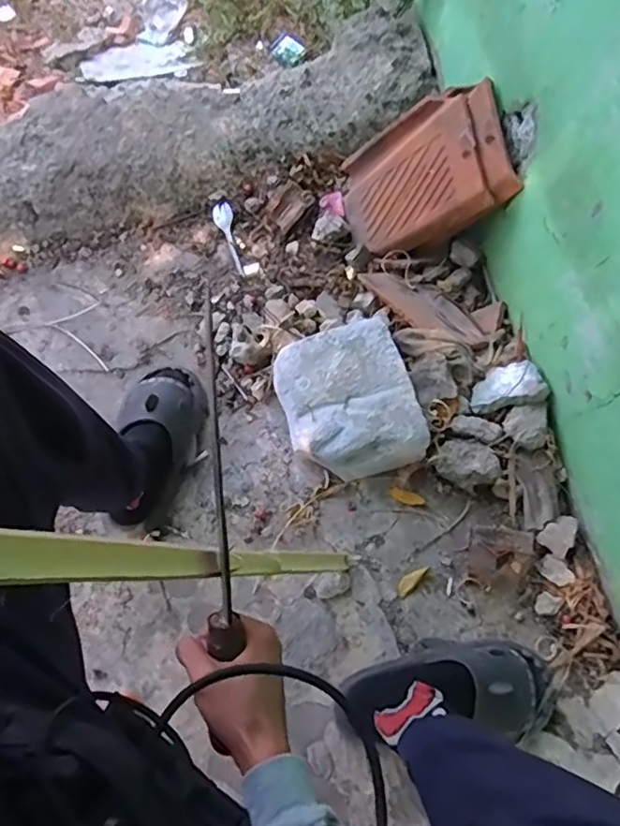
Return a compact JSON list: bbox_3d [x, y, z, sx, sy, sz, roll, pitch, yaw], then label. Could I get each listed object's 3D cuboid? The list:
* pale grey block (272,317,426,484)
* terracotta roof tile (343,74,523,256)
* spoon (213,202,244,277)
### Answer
[{"bbox_3d":[0.056,-0.015,0.935,0.196,0.077,0.232,-16,72,-6],"label":"pale grey block"},{"bbox_3d":[0.181,-0.398,1.004,0.052,0.333,0.217,-10,90,-37],"label":"terracotta roof tile"},{"bbox_3d":[-0.151,-0.319,1.111,0.036,0.011,0.161,-13,71,-5],"label":"spoon"}]

